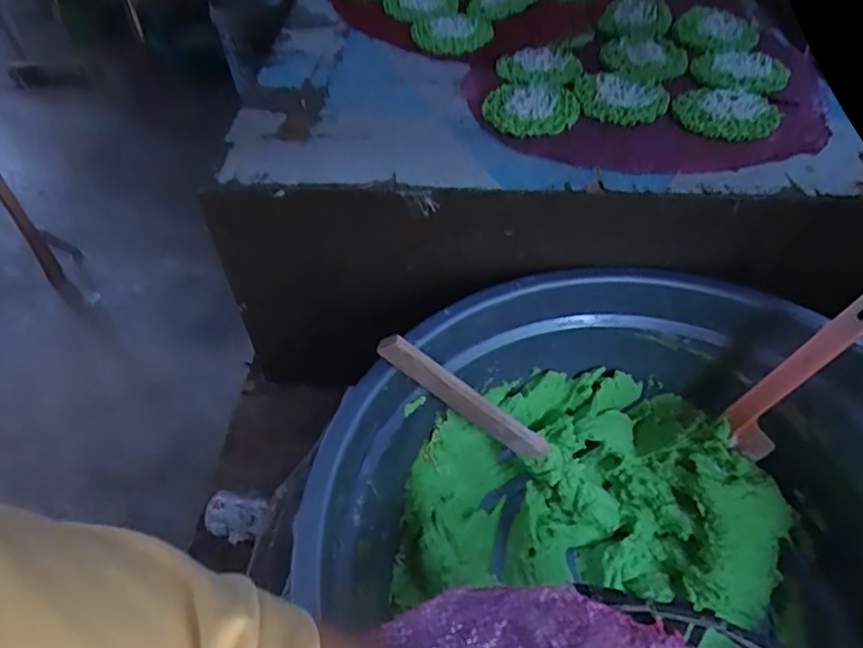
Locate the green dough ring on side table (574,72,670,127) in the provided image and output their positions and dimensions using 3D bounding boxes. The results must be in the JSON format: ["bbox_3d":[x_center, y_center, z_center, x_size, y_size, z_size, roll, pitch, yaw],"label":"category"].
[{"bbox_3d":[0.161,-0.194,0.498,0.075,0.012,0.072,8,48,8],"label":"green dough ring on side table"}]

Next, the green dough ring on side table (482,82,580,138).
[{"bbox_3d":[0.083,-0.179,0.489,0.078,0.013,0.070,-12,48,-10],"label":"green dough ring on side table"}]

